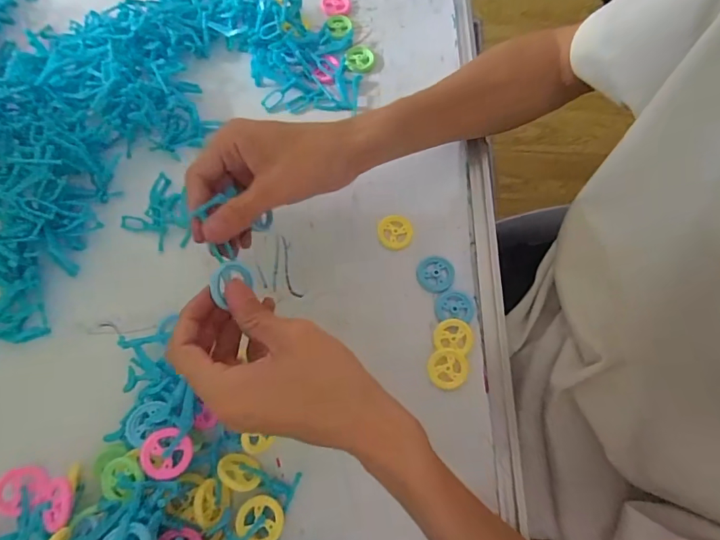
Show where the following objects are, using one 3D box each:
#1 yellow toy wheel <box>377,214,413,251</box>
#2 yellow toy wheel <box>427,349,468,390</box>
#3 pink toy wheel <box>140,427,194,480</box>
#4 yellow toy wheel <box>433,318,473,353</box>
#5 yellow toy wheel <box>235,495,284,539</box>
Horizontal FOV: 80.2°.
[{"bbox_3d":[0.030,-0.032,0.361,0.029,0.005,0.030,0,73,-1],"label":"yellow toy wheel"},{"bbox_3d":[0.067,0.074,0.320,0.030,0.005,0.028,0,73,-1],"label":"yellow toy wheel"},{"bbox_3d":[-0.121,0.115,0.269,0.030,0.004,0.029,3,73,-10],"label":"pink toy wheel"},{"bbox_3d":[0.072,0.050,0.328,0.029,0.004,0.025,9,73,2],"label":"yellow toy wheel"},{"bbox_3d":[-0.064,0.162,0.275,0.029,0.006,0.029,-28,66,-40],"label":"yellow toy wheel"}]

